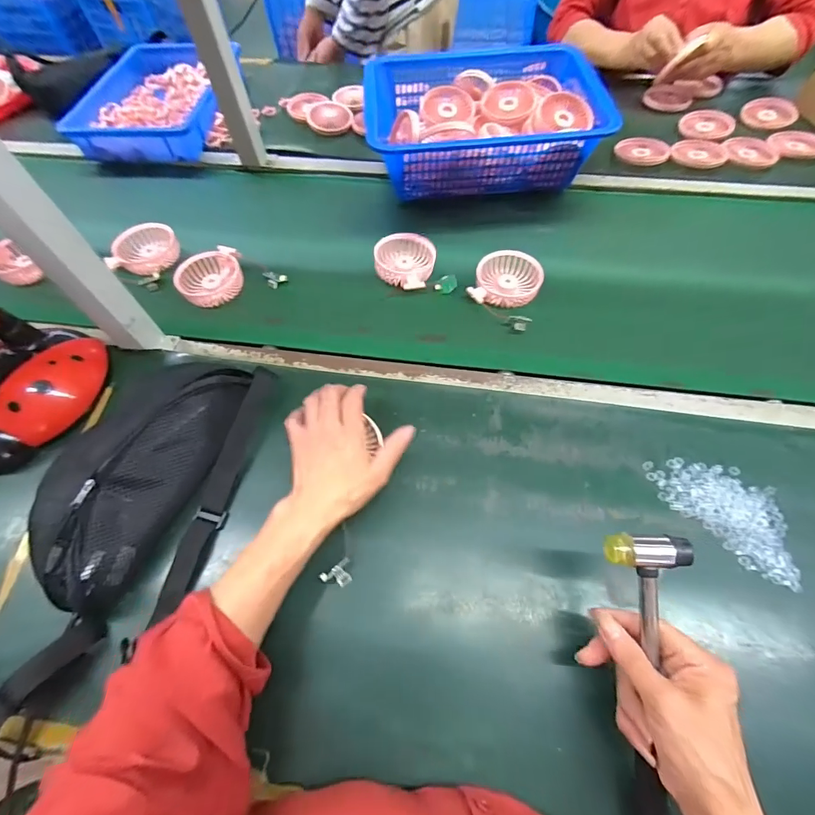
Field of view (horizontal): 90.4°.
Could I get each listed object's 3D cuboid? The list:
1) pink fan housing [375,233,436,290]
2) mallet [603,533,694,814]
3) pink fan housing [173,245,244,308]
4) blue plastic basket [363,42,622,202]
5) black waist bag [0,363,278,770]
[{"bbox_3d":[-0.006,-0.210,0.581,0.083,0.037,0.077,-1,61,1],"label":"pink fan housing"},{"bbox_3d":[0.184,0.219,0.309,0.058,0.030,0.240,0,88,2],"label":"mallet"},{"bbox_3d":[-0.291,-0.194,0.601,0.093,0.032,0.082,-24,63,-11],"label":"pink fan housing"},{"bbox_3d":[0.122,-0.504,0.705,0.377,0.106,0.310,-3,61,0],"label":"blue plastic basket"},{"bbox_3d":[-0.285,0.104,0.401,0.160,0.078,0.378,13,62,9],"label":"black waist bag"}]

